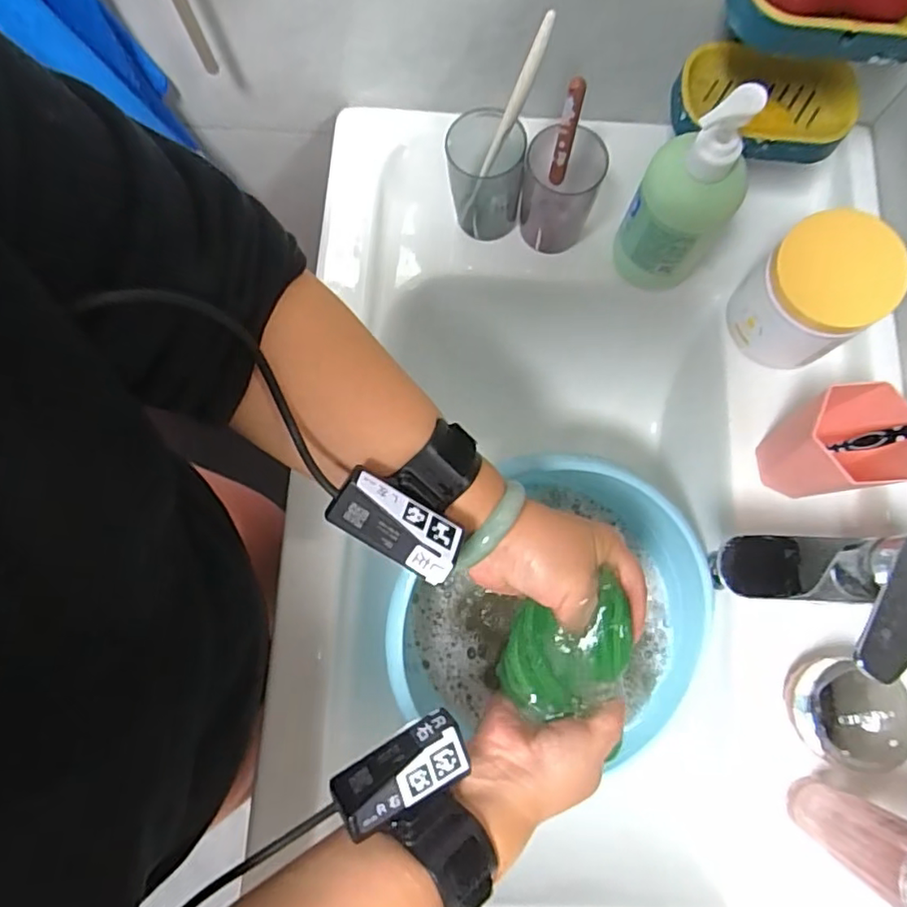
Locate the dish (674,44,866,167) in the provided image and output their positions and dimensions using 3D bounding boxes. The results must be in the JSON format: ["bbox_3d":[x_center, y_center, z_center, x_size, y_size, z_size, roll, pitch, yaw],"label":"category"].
[{"bbox_3d":[0.233,-0.260,0.446,0.125,0.035,0.075,9,77,2],"label":"dish"}]

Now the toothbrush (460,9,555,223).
[{"bbox_3d":[0.038,-0.254,0.465,0.019,0.171,0.014,-29,78,-29],"label":"toothbrush"}]

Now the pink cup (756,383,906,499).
[{"bbox_3d":[0.276,-0.006,0.433,0.066,0.094,0.061,0,77,0],"label":"pink cup"}]

